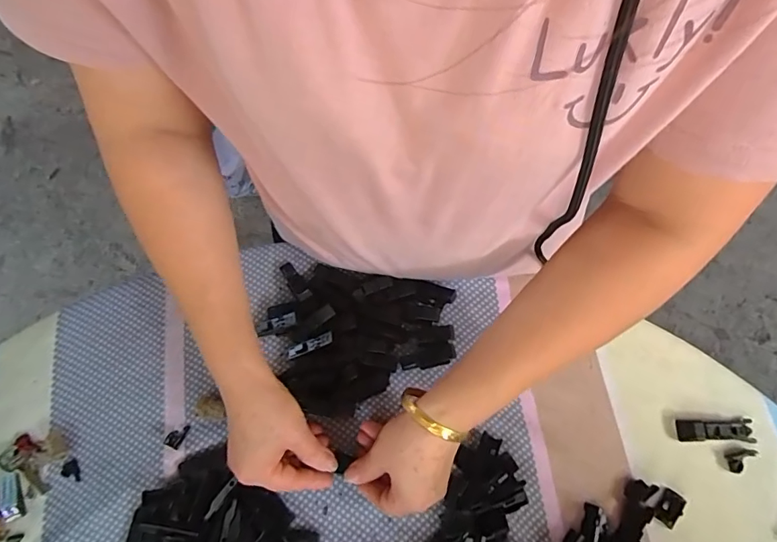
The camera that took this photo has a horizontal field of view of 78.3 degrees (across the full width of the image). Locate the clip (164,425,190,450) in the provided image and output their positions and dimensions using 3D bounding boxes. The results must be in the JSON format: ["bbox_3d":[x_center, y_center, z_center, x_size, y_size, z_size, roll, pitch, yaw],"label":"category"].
[{"bbox_3d":[-0.189,0.146,0.425,0.016,0.004,0.021,19,72,8],"label":"clip"}]

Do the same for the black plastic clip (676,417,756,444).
[{"bbox_3d":[0.287,0.140,0.419,0.067,0.008,0.019,1,70,2],"label":"black plastic clip"}]

